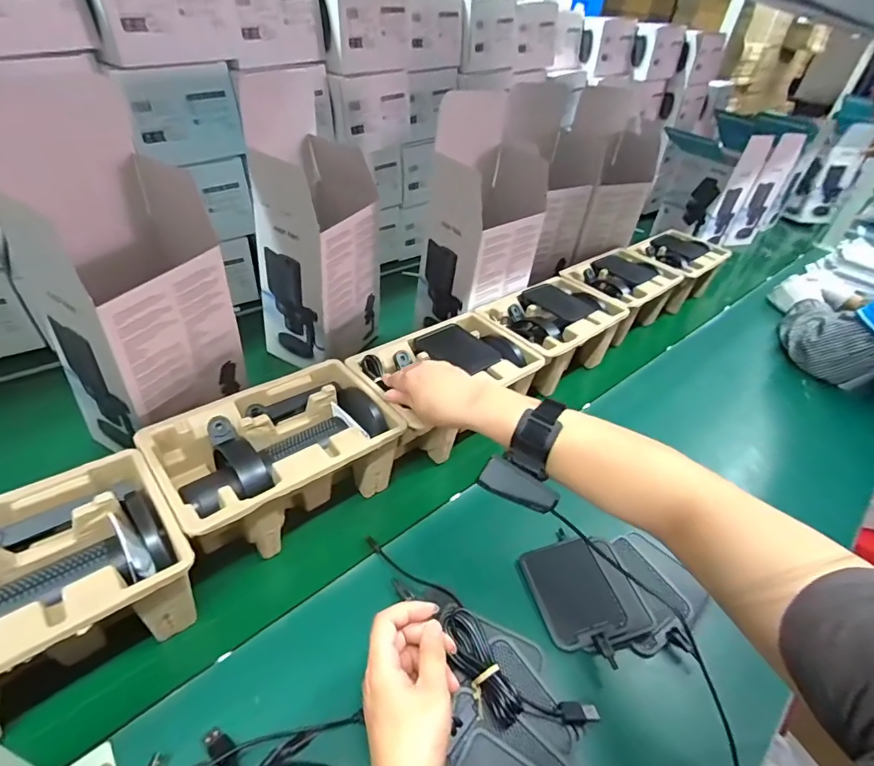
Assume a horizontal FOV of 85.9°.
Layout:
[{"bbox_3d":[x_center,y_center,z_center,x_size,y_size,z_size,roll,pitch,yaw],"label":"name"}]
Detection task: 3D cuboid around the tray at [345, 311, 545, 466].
[{"bbox_3d":[0.010,0.006,0.625,0.225,0.105,0.143,-24,48,-34],"label":"tray"}]

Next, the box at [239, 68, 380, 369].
[{"bbox_3d":[-0.168,-0.186,0.668,0.134,0.306,0.154,21,40,17],"label":"box"}]

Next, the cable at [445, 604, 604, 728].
[{"bbox_3d":[0.059,0.245,0.381,0.134,0.029,0.052,24,41,21],"label":"cable"}]

